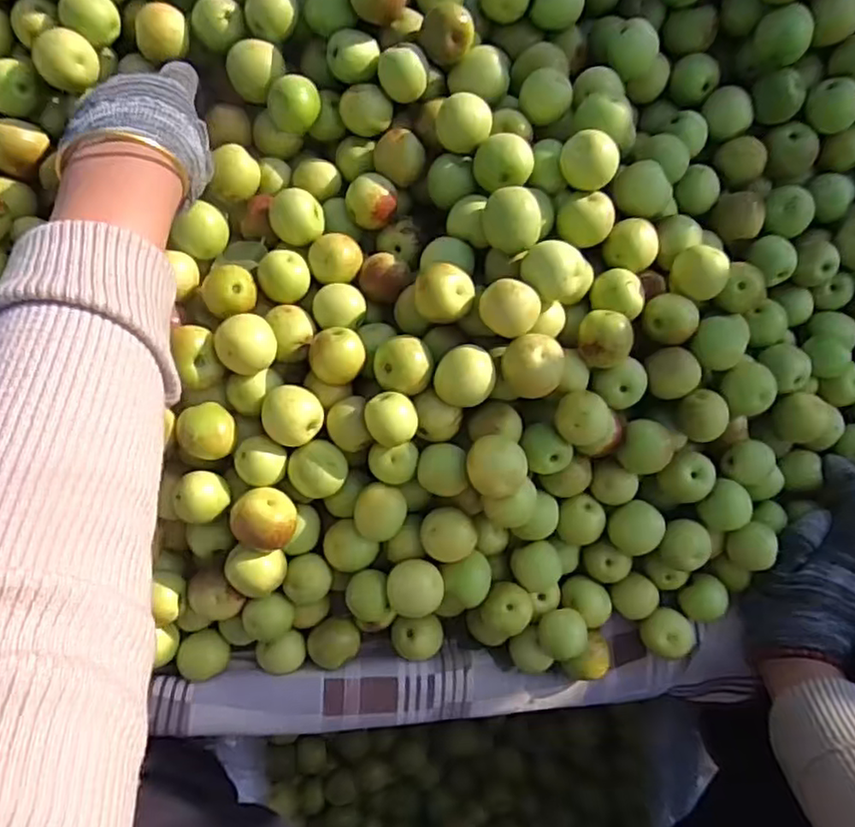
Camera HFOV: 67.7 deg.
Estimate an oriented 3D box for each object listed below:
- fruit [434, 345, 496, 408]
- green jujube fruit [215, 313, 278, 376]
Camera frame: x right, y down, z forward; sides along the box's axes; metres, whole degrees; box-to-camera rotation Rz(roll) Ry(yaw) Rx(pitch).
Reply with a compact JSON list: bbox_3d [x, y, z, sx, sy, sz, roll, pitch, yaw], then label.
[{"bbox_3d":[0.022,-0.021,0.370,0.034,0.026,0.034,2,84,-3],"label":"fruit"},{"bbox_3d":[-0.104,-0.040,0.367,0.032,0.025,0.032,-2,85,-3],"label":"green jujube fruit"}]

